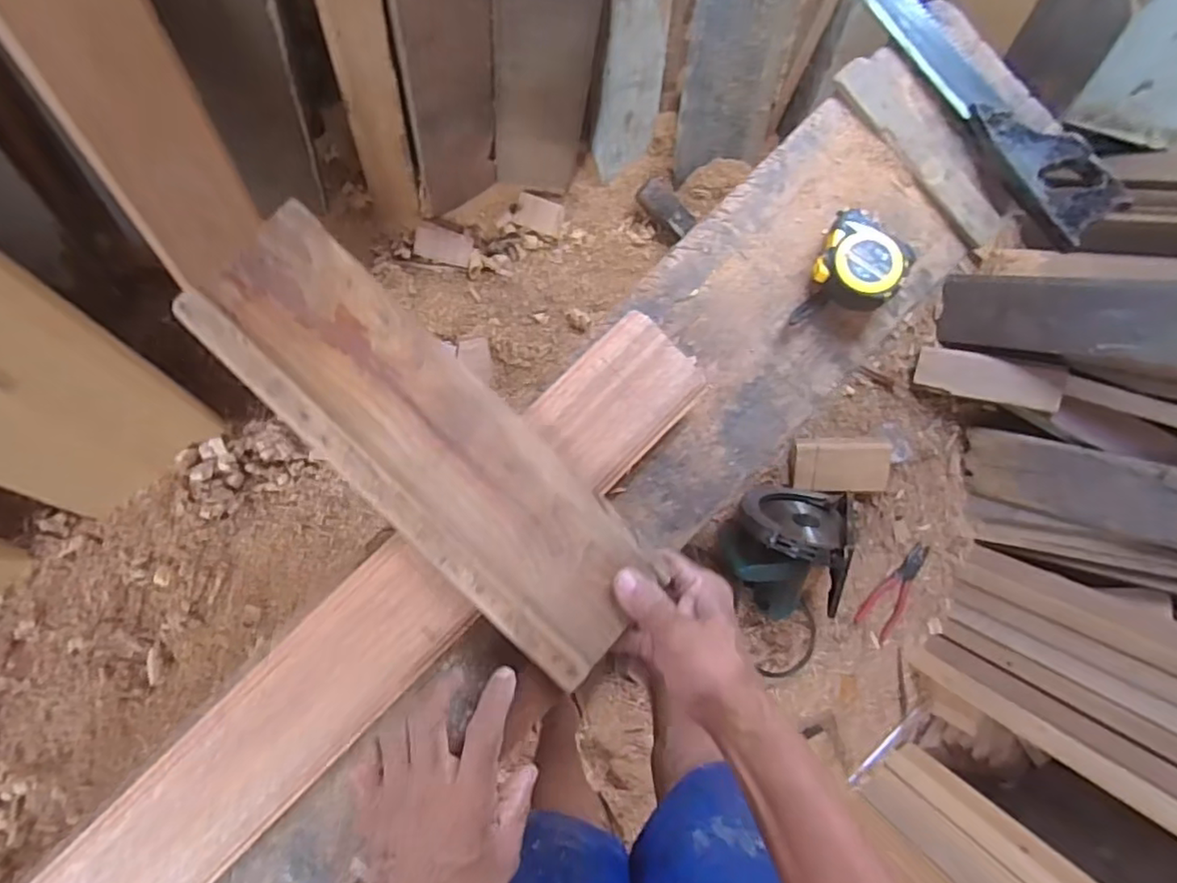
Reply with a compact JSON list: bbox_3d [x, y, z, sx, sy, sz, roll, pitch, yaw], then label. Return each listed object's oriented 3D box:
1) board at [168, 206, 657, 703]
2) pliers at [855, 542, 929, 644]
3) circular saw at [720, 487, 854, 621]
[{"bbox_3d":[-0.116,0.002,0.461,0.117,0.013,0.385,-45,89,-5],"label":"board"},{"bbox_3d":[0.597,0.286,1.242,0.076,0.013,0.198,31,87,-8],"label":"pliers"},{"bbox_3d":[0.353,0.200,1.105,0.206,0.183,0.217,4,91,-9],"label":"circular saw"}]

